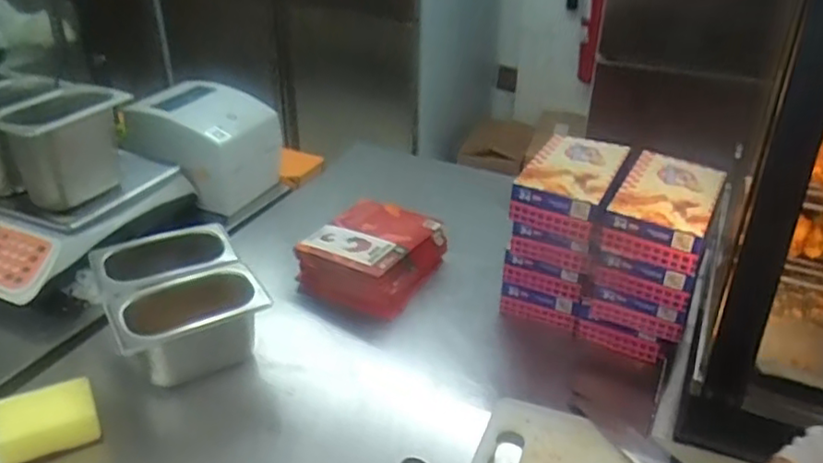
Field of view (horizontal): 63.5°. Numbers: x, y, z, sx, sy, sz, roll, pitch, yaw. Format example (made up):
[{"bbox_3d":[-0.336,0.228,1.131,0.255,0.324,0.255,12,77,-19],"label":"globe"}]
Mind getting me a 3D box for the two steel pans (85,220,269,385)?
[{"bbox_3d":[-0.307,0.096,0.884,0.177,0.106,0.230,-16,36,-27],"label":"two steel pans"}]

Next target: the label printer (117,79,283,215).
[{"bbox_3d":[-0.396,-0.164,1.234,0.250,0.158,0.193,16,34,22],"label":"label printer"}]

